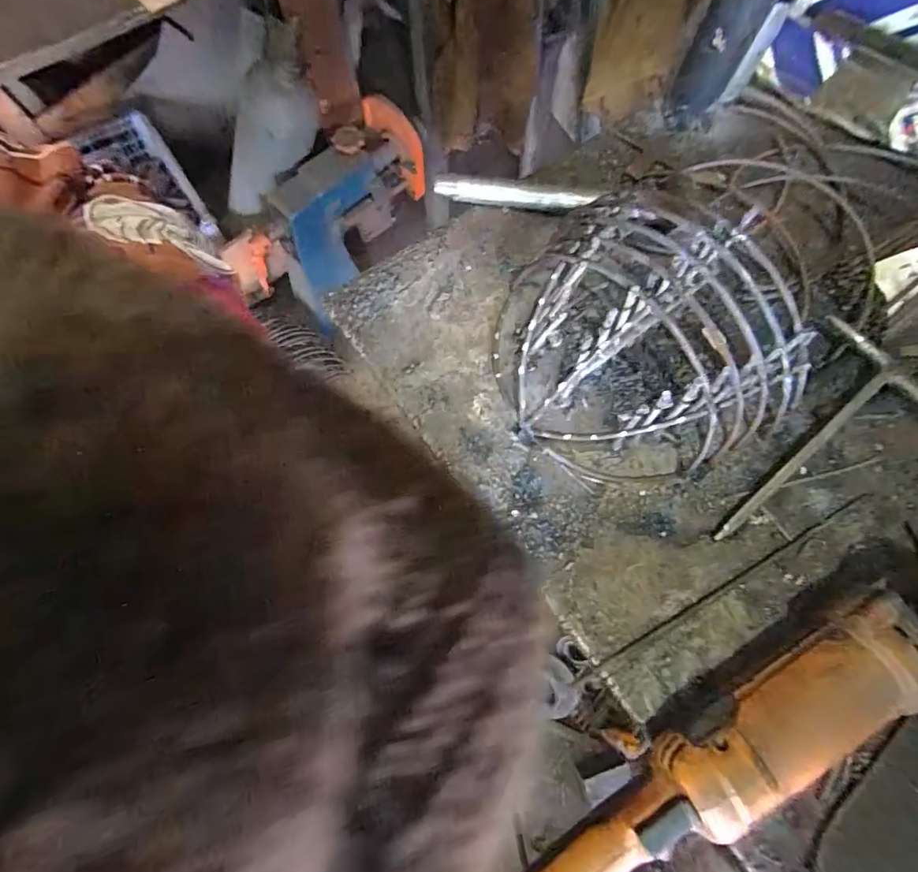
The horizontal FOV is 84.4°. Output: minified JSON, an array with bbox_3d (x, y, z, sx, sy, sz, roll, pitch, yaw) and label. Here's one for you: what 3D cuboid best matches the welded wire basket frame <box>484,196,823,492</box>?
[{"bbox_3d":[0.137,-0.078,0.391,0.203,0.110,0.213,-18,74,-8],"label":"welded wire basket frame"}]

